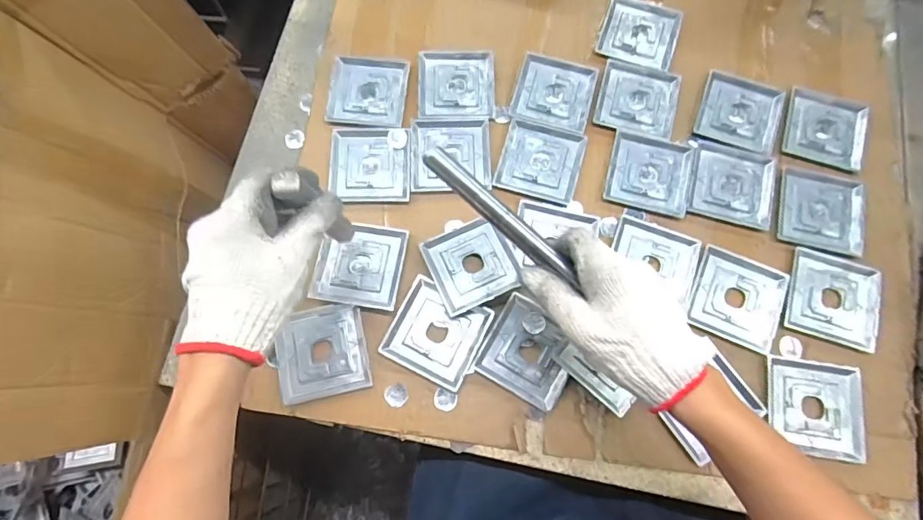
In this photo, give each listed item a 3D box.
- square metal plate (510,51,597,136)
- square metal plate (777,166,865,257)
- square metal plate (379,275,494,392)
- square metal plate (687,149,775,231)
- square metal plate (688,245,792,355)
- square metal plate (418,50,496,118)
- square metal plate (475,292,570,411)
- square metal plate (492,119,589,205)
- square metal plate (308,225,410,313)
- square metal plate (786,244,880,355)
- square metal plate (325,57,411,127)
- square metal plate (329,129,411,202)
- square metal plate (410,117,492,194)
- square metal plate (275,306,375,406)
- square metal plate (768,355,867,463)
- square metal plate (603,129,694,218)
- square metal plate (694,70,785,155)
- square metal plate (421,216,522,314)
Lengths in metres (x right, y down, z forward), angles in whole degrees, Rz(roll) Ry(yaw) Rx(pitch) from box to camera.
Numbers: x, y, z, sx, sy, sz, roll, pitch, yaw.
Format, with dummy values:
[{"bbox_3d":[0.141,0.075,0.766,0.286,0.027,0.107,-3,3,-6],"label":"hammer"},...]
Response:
[{"bbox_3d":[0.113,-0.202,0.570,0.090,0.005,0.093,17,74,4],"label":"square metal plate"},{"bbox_3d":[0.400,-0.055,0.528,0.088,0.011,0.090,14,74,3],"label":"square metal plate"},{"bbox_3d":[-0.026,0.075,0.491,0.091,0.008,0.089,27,75,7],"label":"square metal plate"},{"bbox_3d":[0.308,-0.083,0.537,0.091,0.005,0.085,13,74,3],"label":"square metal plate"},{"bbox_3d":[0.295,0.042,0.500,0.091,0.006,0.090,22,74,5],"label":"square metal plate"},{"bbox_3d":[-0.006,-0.212,0.572,0.090,0.007,0.088,0,74,-1],"label":"square metal plate"},{"bbox_3d":[0.071,0.093,0.484,0.086,0.007,0.088,29,75,7],"label":"square metal plate"},{"bbox_3d":[0.091,-0.113,0.544,0.089,0.004,0.092,15,74,3],"label":"square metal plate"},{"bbox_3d":[-0.108,0.004,0.508,0.089,0.007,0.090,9,74,2],"label":"square metal plate"},{"bbox_3d":[0.394,0.040,0.499,0.088,0.009,0.092,18,74,4],"label":"square metal plate"},{"bbox_3d":[-0.111,-0.204,0.570,0.089,0.004,0.092,5,74,0],"label":"square metal plate"},{"bbox_3d":[-0.104,-0.110,0.543,0.090,0.004,0.090,-1,74,-1],"label":"square metal plate"},{"bbox_3d":[-0.012,-0.124,0.548,0.090,0.004,0.092,-2,74,-2],"label":"square metal plate"},{"bbox_3d":[-0.142,0.093,0.484,0.088,0.006,0.088,-12,74,-5],"label":"square metal plate"},{"bbox_3d":[0.355,0.146,0.473,0.089,0.010,0.091,11,74,2],"label":"square metal plate"},{"bbox_3d":[0.215,-0.099,0.541,0.092,0.004,0.090,13,74,3],"label":"square metal plate"},{"bbox_3d":[0.332,-0.174,0.563,0.091,0.011,0.096,20,74,5],"label":"square metal plate"},{"bbox_3d":[0.010,0.004,0.510,0.086,0.015,0.088,-23,75,-7],"label":"square metal plate"}]

